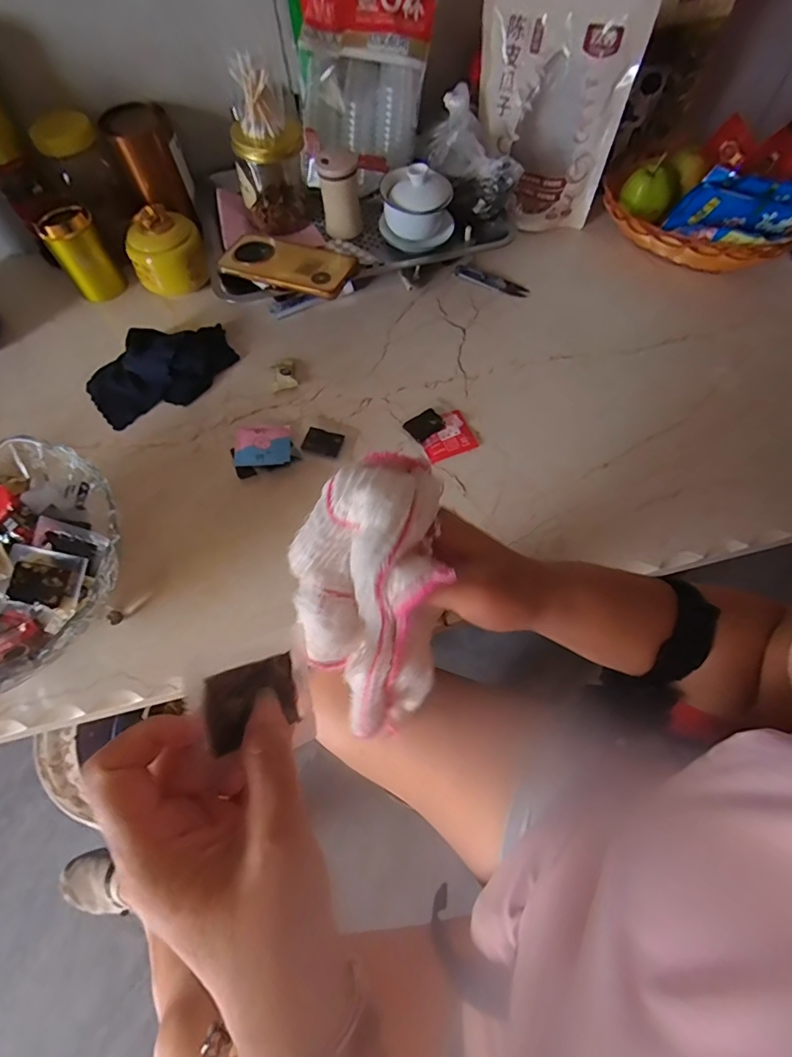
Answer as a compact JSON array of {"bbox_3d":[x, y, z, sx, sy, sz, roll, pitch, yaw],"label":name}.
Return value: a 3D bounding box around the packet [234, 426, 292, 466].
[{"bbox_3d":[-0.148,-0.093,0.537,0.059,0.010,0.055,-4,64,-1],"label":"packet"}]

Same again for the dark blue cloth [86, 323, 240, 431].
[{"bbox_3d":[-0.289,-0.201,0.590,0.175,0.041,0.114,-38,69,-16],"label":"dark blue cloth"}]

